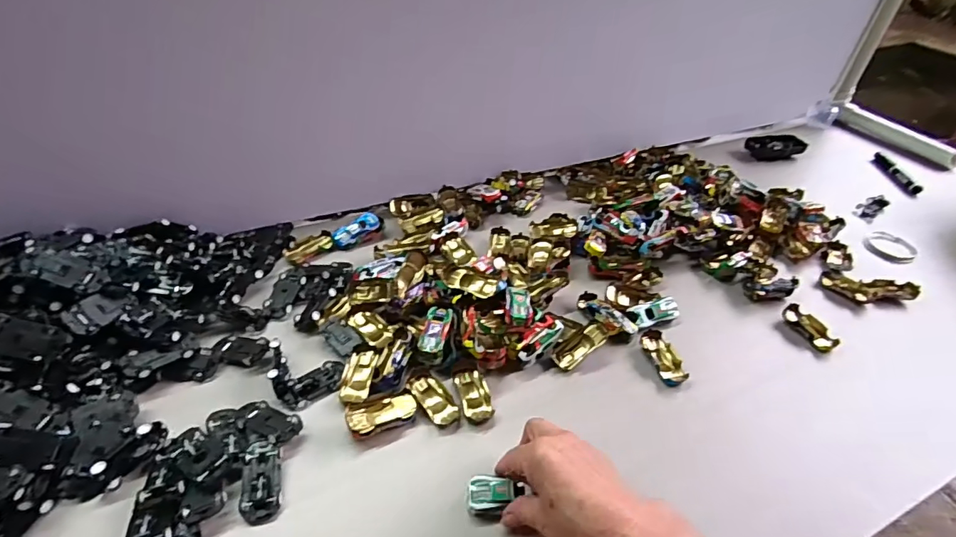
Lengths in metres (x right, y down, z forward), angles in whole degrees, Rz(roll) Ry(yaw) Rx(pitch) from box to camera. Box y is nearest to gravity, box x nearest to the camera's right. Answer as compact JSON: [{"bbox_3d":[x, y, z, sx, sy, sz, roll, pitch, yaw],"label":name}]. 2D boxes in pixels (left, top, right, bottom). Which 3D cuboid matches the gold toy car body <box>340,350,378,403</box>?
[{"bbox_3d":[-0.120,0.108,0.492,0.028,0.011,0.055,6,41,2],"label":"gold toy car body"}]

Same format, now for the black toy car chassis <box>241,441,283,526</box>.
[{"bbox_3d":[-0.179,0.176,0.406,0.029,0.016,0.064,-6,42,-11],"label":"black toy car chassis"}]

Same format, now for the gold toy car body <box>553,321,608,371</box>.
[{"bbox_3d":[0.110,0.082,0.525,0.063,0.017,0.026,-39,55,-3],"label":"gold toy car body"}]

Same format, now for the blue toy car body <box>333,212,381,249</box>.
[{"bbox_3d":[-0.163,-0.050,0.651,0.066,0.024,0.029,-35,56,-17],"label":"blue toy car body"}]

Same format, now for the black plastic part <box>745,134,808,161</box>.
[{"bbox_3d":[0.547,-0.222,0.894,0.098,0.034,0.041,-2,42,-7],"label":"black plastic part"}]

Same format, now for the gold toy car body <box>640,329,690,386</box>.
[{"bbox_3d":[0.201,0.095,0.526,0.030,0.013,0.065,-8,43,-13],"label":"gold toy car body"}]

